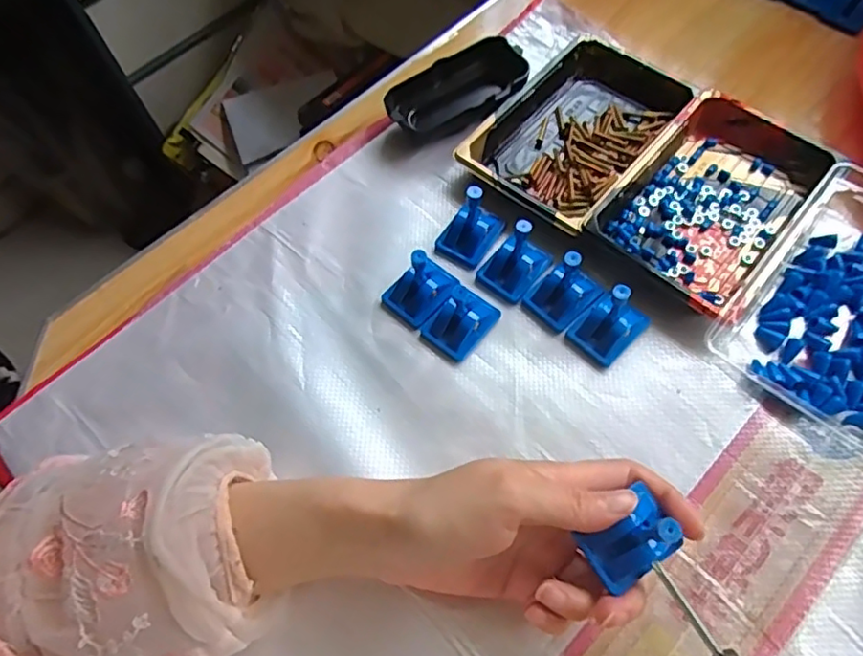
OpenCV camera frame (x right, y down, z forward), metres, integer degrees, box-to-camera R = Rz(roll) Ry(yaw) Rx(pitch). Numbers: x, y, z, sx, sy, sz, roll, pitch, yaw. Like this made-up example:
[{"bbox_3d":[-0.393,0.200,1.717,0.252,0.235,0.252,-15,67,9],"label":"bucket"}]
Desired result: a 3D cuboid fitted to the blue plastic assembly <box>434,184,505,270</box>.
[{"bbox_3d":[0.025,-0.070,0.394,0.035,0.037,0.035,27,68,17],"label":"blue plastic assembly"}]

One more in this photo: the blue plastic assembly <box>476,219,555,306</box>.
[{"bbox_3d":[0.054,-0.047,0.383,0.041,0.041,0.033,-42,68,-16],"label":"blue plastic assembly"}]

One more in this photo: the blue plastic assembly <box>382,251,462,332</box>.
[{"bbox_3d":[-0.007,-0.031,0.382,0.034,0.042,0.045,40,72,21],"label":"blue plastic assembly"}]

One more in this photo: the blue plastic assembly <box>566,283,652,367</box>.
[{"bbox_3d":[0.111,-0.008,0.360,0.043,0.043,0.033,-39,67,-15],"label":"blue plastic assembly"}]

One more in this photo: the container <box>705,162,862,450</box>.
[{"bbox_3d":[0.262,-0.019,0.360,0.118,0.032,0.166,37,71,20],"label":"container"}]

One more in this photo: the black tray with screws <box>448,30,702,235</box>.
[{"bbox_3d":[0.108,-0.143,0.441,0.106,0.026,0.160,37,71,20],"label":"black tray with screws"}]

